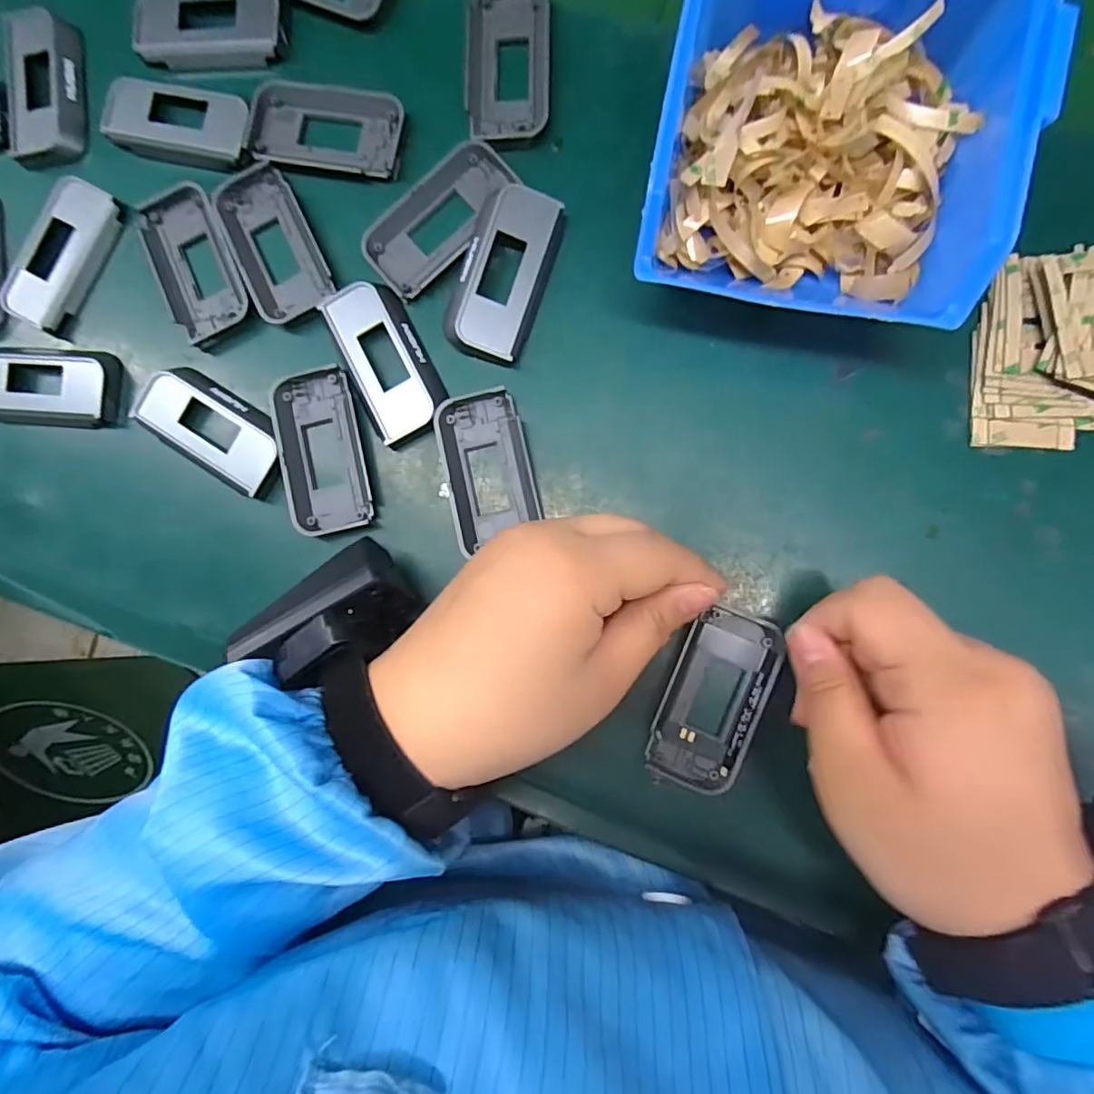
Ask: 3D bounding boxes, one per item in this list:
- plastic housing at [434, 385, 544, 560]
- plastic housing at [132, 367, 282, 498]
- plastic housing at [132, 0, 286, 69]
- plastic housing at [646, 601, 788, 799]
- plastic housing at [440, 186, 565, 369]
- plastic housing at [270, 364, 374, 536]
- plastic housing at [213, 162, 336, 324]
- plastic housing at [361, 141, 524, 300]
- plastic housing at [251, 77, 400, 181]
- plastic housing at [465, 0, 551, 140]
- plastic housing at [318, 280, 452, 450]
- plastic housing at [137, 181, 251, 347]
[{"bbox_3d":[-0.026,-0.035,0.258,0.038,0.009,0.069,-13,87,4],"label":"plastic housing"},{"bbox_3d":[-0.156,-0.056,0.269,0.076,0.007,0.037,33,91,5],"label":"plastic housing"},{"bbox_3d":[-0.166,-0.255,0.281,0.073,0.007,0.038,2,88,5],"label":"plastic housing"},{"bbox_3d":[0.069,0.064,0.243,0.039,0.009,0.076,22,90,5],"label":"plastic housing"},{"bbox_3d":[-0.020,-0.121,0.257,0.037,0.012,0.076,19,90,5],"label":"plastic housing"},{"bbox_3d":[-0.104,-0.044,0.266,0.036,0.010,0.074,-12,87,4],"label":"plastic housing"},{"bbox_3d":[-0.130,-0.144,0.272,0.037,0.007,0.074,-26,86,4],"label":"plastic housing"},{"bbox_3d":[-0.049,-0.151,0.262,0.075,0.008,0.041,-39,85,3],"label":"plastic housing"},{"bbox_3d":[-0.104,-0.200,0.271,0.073,0.007,0.041,11,89,5],"label":"plastic housing"},{"bbox_3d":[-0.018,-0.225,0.265,0.039,0.006,0.074,0,88,5],"label":"plastic housing"},{"bbox_3d":[-0.074,-0.085,0.263,0.036,0.007,0.075,-27,86,3],"label":"plastic housing"},{"bbox_3d":[-0.169,-0.135,0.273,0.037,0.007,0.075,-21,86,4],"label":"plastic housing"}]

